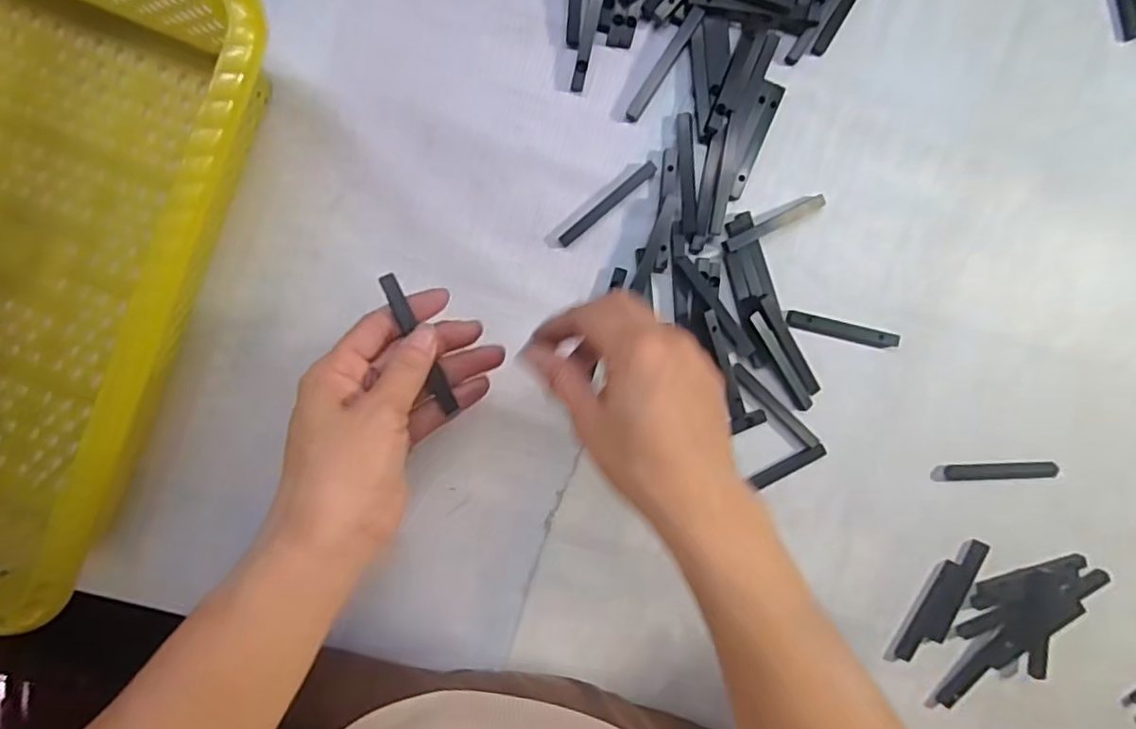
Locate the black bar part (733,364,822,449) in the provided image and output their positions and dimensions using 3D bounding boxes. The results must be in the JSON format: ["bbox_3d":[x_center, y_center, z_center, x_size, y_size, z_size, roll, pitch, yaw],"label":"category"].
[{"bbox_3d":[0.139,0.029,0.423,0.077,0.006,0.009,44,90,-6],"label":"black bar part"}]

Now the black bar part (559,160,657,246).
[{"bbox_3d":[0.025,-0.103,0.406,0.076,0.008,0.008,-40,96,-1],"label":"black bar part"}]

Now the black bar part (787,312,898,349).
[{"bbox_3d":[0.183,-0.022,0.419,0.075,0.004,0.011,13,93,-5],"label":"black bar part"}]

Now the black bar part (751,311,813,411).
[{"bbox_3d":[0.140,-0.002,0.414,0.010,0.009,0.075,-32,96,-1],"label":"black bar part"}]

